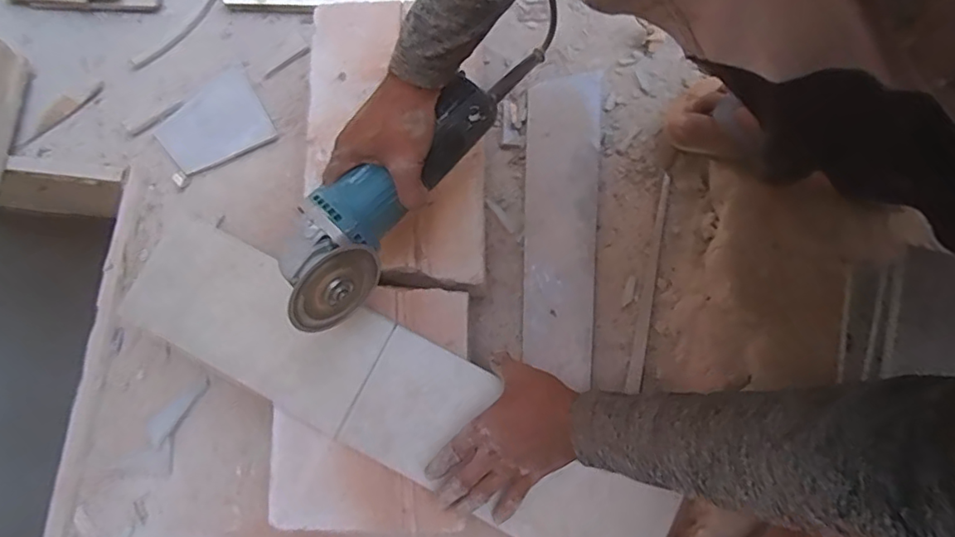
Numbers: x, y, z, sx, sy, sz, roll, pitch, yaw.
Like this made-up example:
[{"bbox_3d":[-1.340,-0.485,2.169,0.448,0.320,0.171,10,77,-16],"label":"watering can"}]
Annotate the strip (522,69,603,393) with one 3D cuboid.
[{"bbox_3d":[0.095,-0.059,0.669,0.087,0.017,0.360,5,80,2],"label":"strip"}]

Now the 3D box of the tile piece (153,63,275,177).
[{"bbox_3d":[-0.332,-0.184,0.716,0.126,0.009,0.105,-31,80,-4],"label":"tile piece"}]

